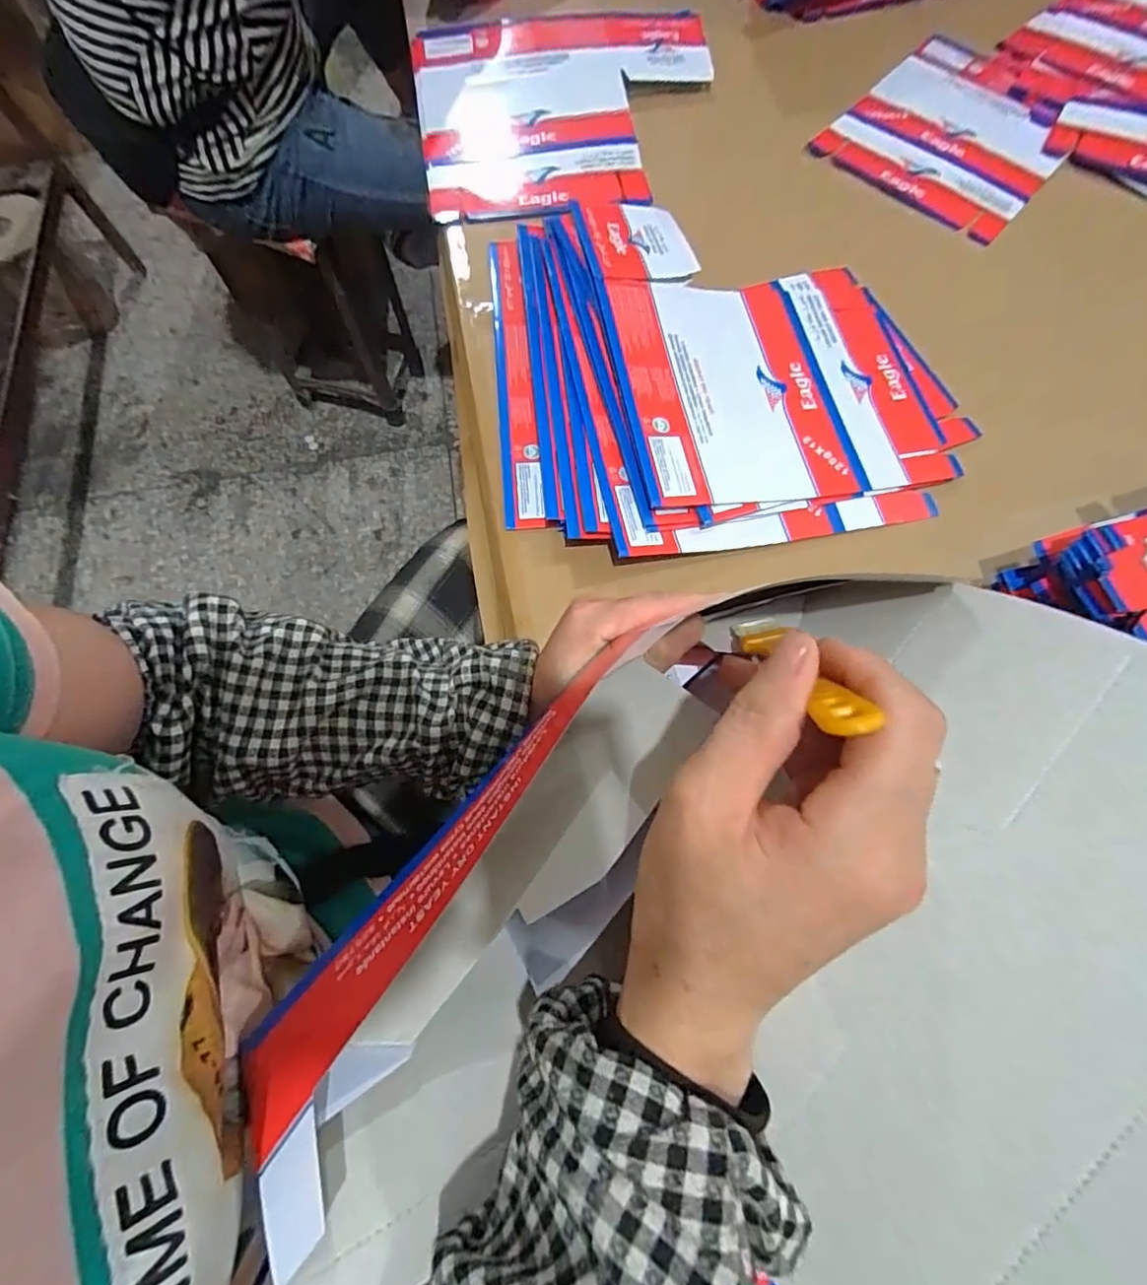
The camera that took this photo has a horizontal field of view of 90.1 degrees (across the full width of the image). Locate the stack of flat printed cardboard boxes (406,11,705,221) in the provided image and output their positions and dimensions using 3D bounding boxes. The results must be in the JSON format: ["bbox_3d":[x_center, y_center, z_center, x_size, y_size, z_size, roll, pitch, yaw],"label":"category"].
[{"bbox_3d":[-0.005,-0.609,0.652,0.342,0.030,0.291,-9,71,-2],"label":"stack of flat printed cardboard boxes"}]

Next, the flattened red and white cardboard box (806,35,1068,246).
[{"bbox_3d":[0.444,-0.589,0.660,0.227,0.013,0.273,42,76,13],"label":"flattened red and white cardboard box"}]

